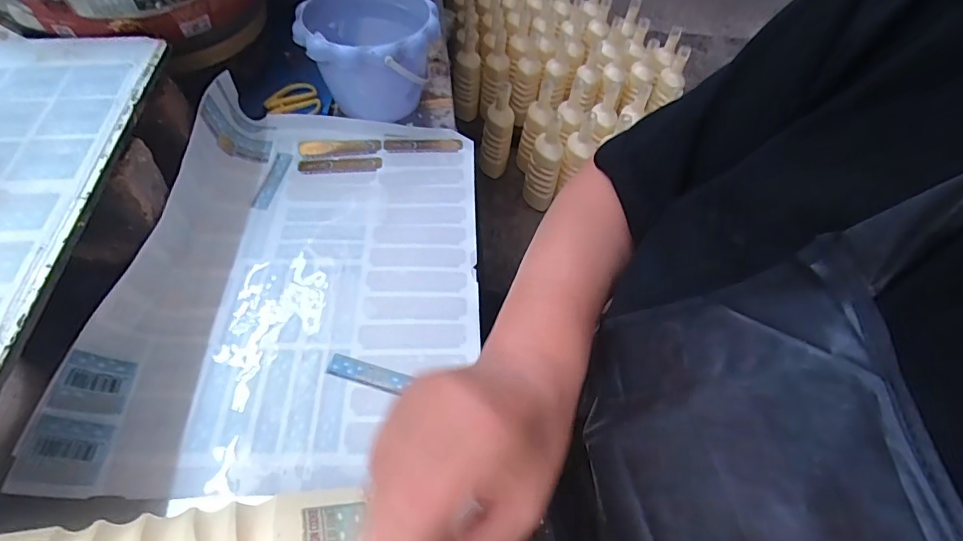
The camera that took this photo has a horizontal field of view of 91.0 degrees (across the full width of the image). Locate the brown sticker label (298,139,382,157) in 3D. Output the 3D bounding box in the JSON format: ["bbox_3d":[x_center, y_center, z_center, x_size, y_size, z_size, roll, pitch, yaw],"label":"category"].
[{"bbox_3d":[-0.166,-0.145,0.557,0.093,0.004,0.023,-5,56,-9],"label":"brown sticker label"}]

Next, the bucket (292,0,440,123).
[{"bbox_3d":[-0.130,-0.247,0.558,0.150,0.120,0.144,2,56,-3],"label":"bucket"}]

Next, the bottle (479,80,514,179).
[{"bbox_3d":[0.040,-0.355,1.264,0.078,0.276,0.074,4,54,-4],"label":"bottle"}]

